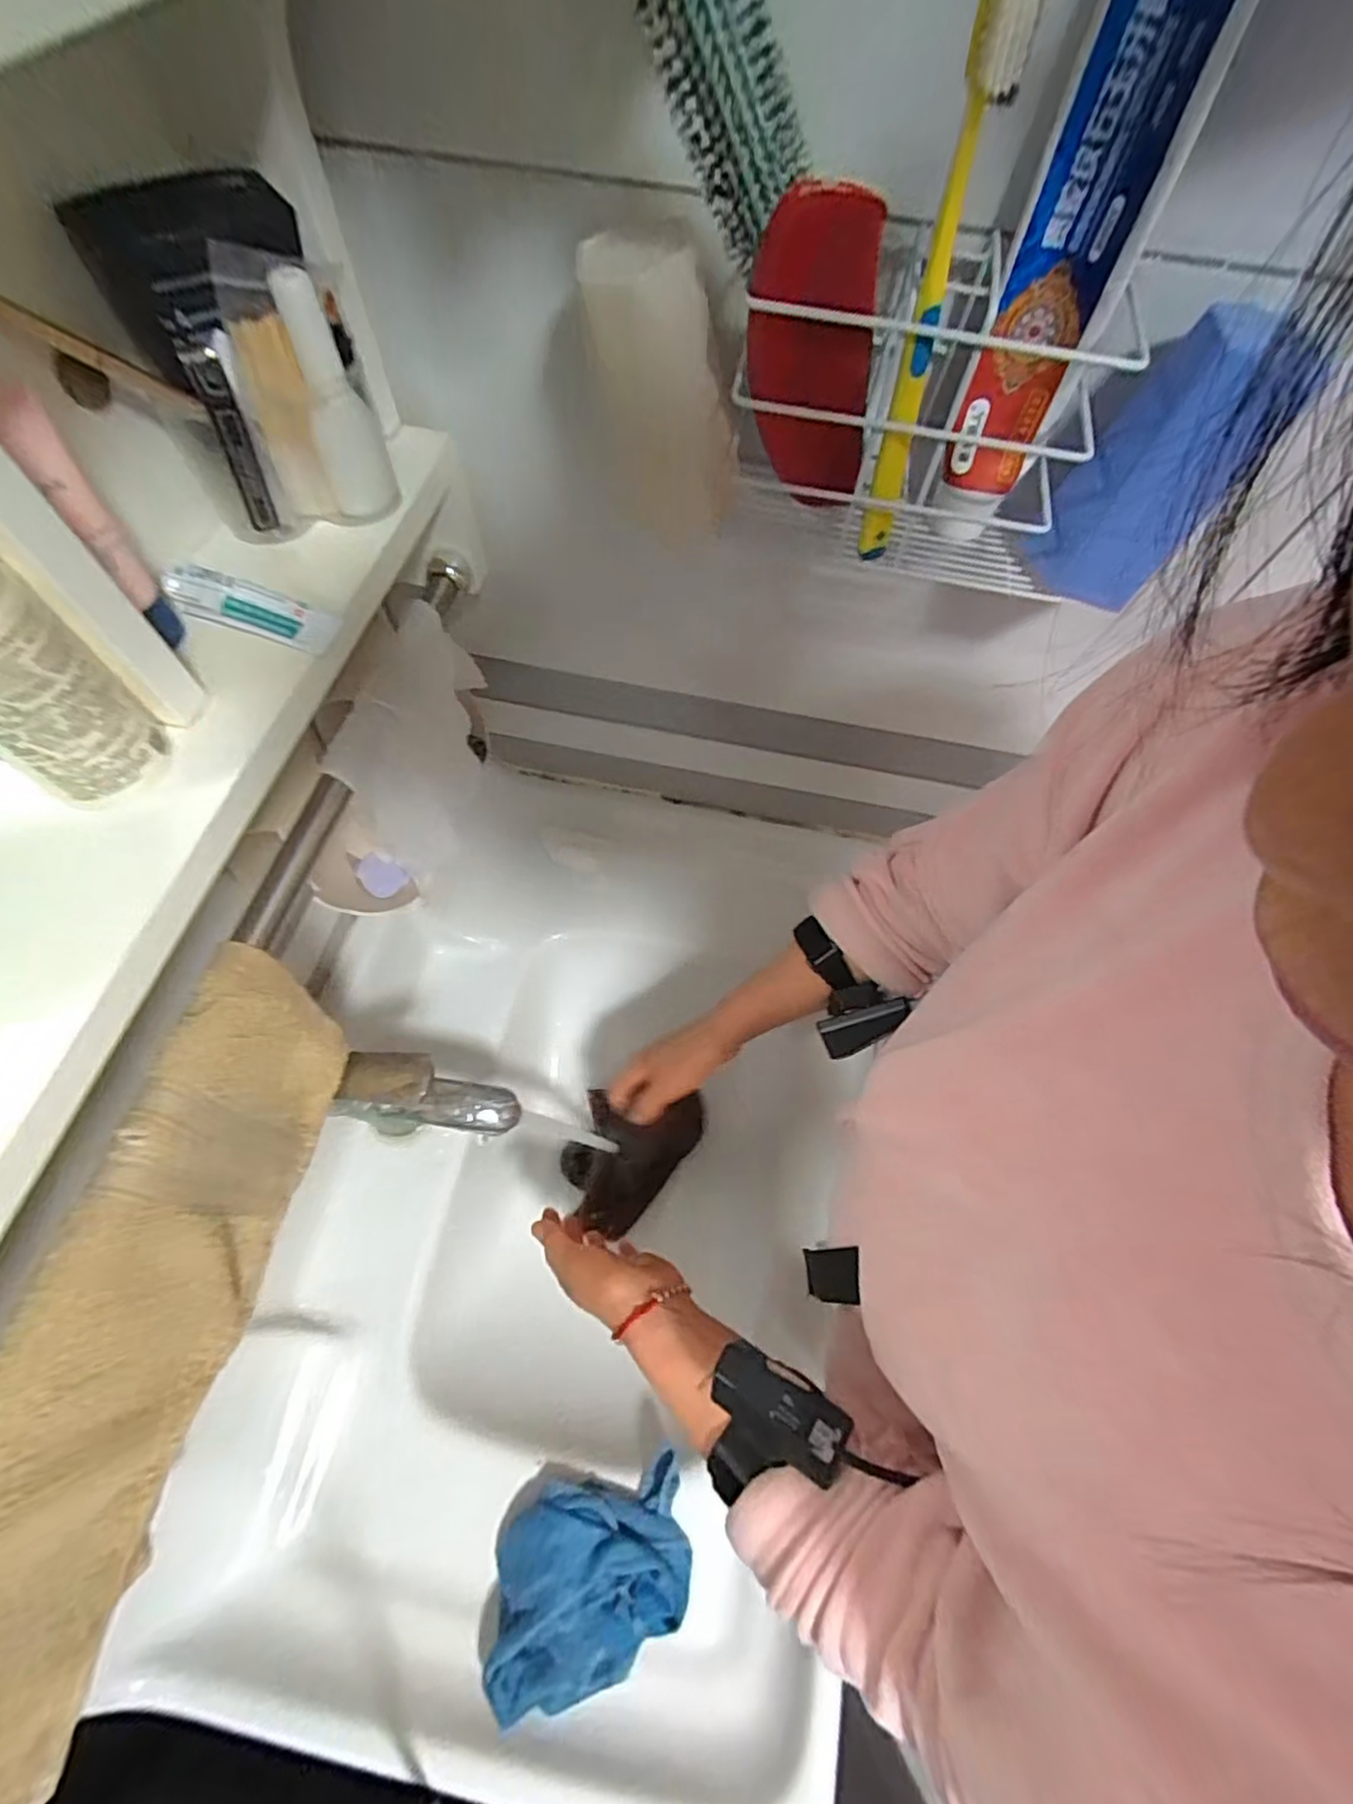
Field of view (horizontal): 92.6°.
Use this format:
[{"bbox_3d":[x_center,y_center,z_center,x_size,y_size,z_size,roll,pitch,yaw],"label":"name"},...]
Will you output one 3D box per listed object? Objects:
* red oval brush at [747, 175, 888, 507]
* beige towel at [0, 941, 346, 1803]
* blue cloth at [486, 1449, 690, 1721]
[{"bbox_3d":[0.058,-0.233,0.273,0.048,0.117,0.038,14,80,16],"label":"red oval brush"},{"bbox_3d":[-0.241,0.197,0.294,0.032,0.132,0.326,11,64,2],"label":"beige towel"},{"bbox_3d":[-0.057,0.460,0.438,0.132,0.040,0.107,-4,64,-5],"label":"blue cloth"}]

